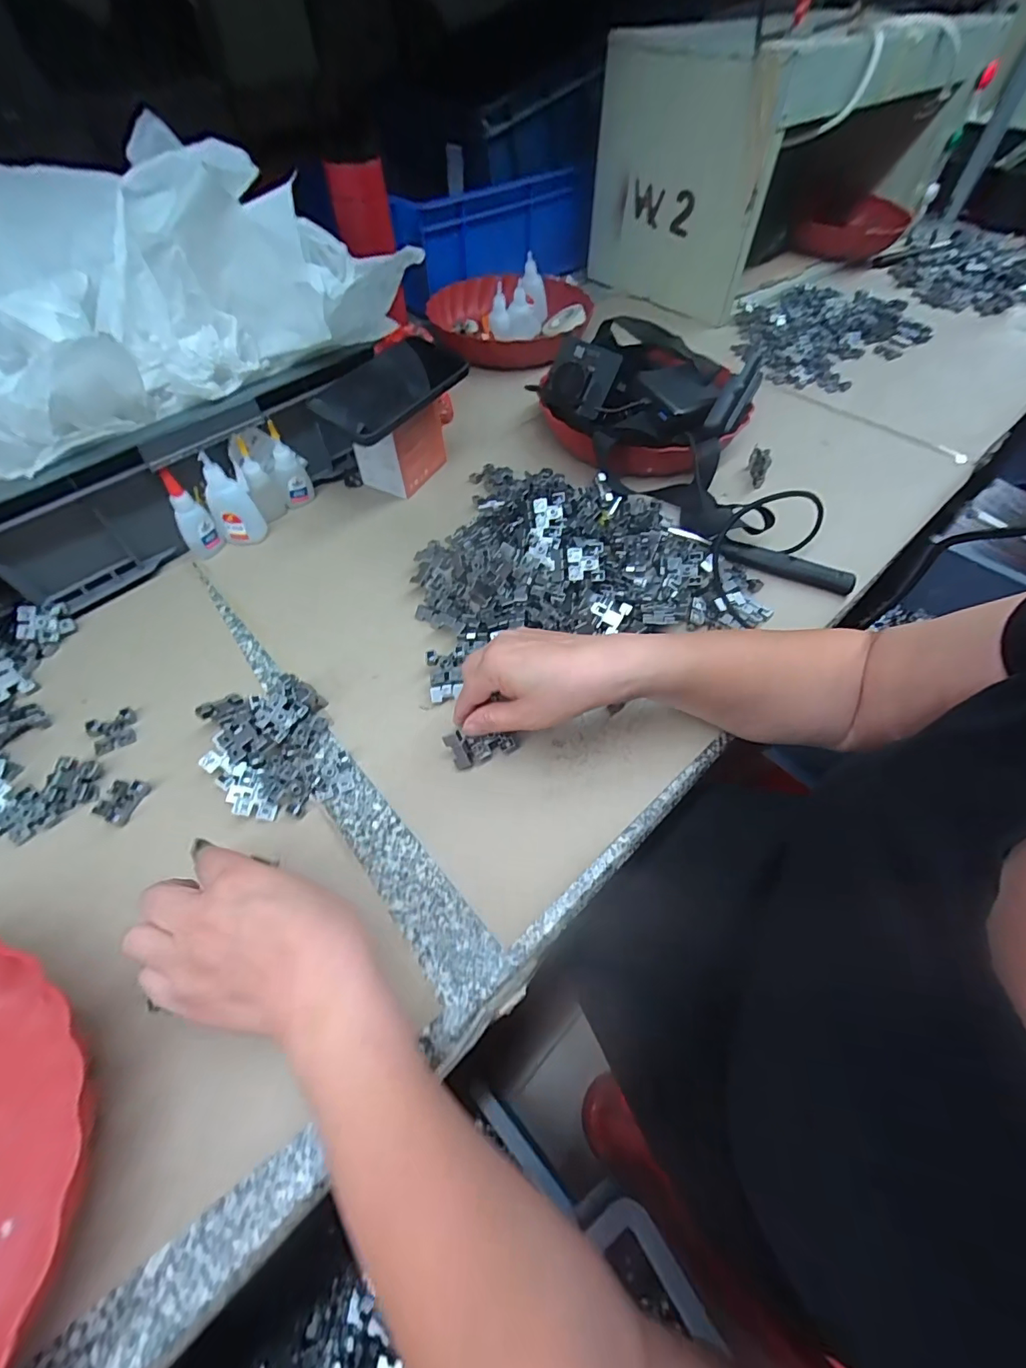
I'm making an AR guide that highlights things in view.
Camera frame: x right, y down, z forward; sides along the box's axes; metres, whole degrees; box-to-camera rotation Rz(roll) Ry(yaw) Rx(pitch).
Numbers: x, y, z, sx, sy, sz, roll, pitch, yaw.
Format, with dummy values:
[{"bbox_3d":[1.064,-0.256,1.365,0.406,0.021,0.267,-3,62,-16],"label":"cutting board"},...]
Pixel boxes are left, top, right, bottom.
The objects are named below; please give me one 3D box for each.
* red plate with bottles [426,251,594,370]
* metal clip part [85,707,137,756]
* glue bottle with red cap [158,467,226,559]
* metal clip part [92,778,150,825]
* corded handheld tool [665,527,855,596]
[{"bbox_3d":[0.000,-0.565,0.762,0.240,0.081,0.248,0,56,0],"label":"red plate with bottles"},{"bbox_3d":[-0.317,0.037,0.396,0.033,0.004,0.033,-25,60,-16],"label":"metal clip part"},{"bbox_3d":[-0.313,-0.164,0.481,0.031,0.084,0.019,-30,61,-18],"label":"glue bottle with red cap"},{"bbox_3d":[-0.286,0.084,0.364,0.028,0.006,0.032,14,57,9],"label":"metal clip part"},{"bbox_3d":[0.240,-0.124,0.492,0.174,0.022,0.025,23,59,15],"label":"corded handheld tool"}]

